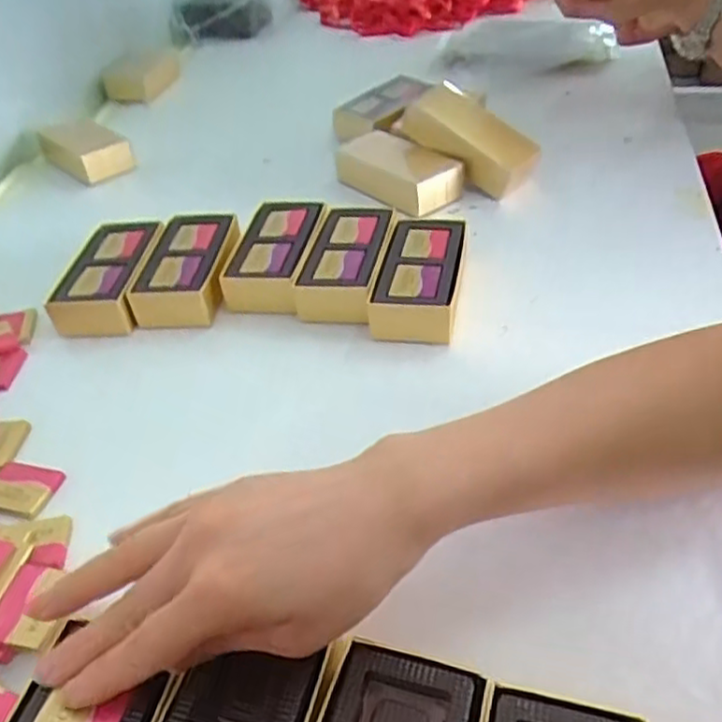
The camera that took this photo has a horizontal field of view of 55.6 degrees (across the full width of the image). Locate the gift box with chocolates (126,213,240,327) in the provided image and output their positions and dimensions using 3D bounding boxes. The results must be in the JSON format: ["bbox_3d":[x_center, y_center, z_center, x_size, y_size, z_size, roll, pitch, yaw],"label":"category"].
[{"bbox_3d":[-0.131,-0.074,0.530,0.064,0.031,0.112,0,40,6],"label":"gift box with chocolates"}]

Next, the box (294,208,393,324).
[{"bbox_3d":[-0.011,-0.075,0.517,0.054,0.036,0.113,3,41,10],"label":"box"}]

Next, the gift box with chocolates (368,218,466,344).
[{"bbox_3d":[0.042,-0.063,0.494,0.054,0.034,0.114,4,41,11],"label":"gift box with chocolates"}]

